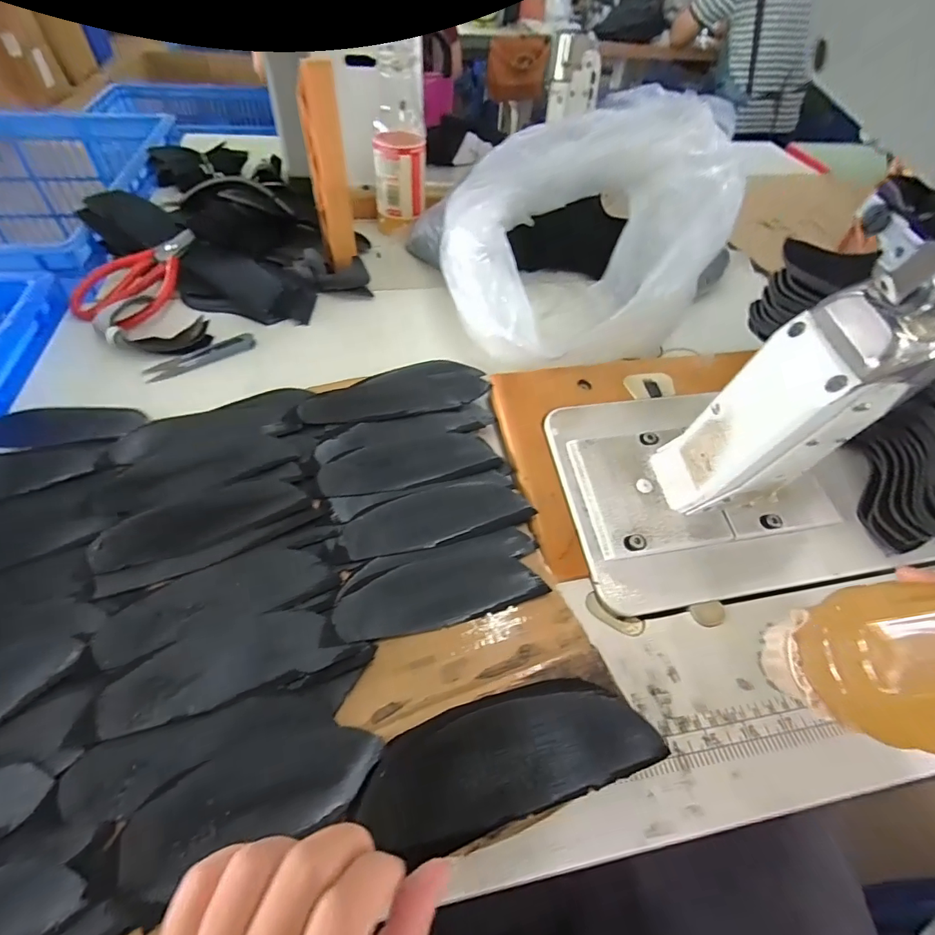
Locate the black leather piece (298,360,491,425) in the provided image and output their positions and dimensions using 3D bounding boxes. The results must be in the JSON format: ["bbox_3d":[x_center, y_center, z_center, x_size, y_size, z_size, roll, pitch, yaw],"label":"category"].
[{"bbox_3d":[-0.067,-0.072,0.426,0.166,0.010,0.073,-10,53,-12],"label":"black leather piece"}]

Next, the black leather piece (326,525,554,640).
[{"bbox_3d":[-0.017,0.079,0.316,0.138,0.006,0.055,-12,54,-13],"label":"black leather piece"}]

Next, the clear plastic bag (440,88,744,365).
[{"bbox_3d":[0.121,-0.238,0.467,0.278,0.152,0.214,-28,59,-24],"label":"clear plastic bag"}]

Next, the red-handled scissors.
[{"bbox_3d":[-0.361,-0.199,0.490,0.103,0.034,0.149,7,52,1],"label":"red-handled scissors"}]

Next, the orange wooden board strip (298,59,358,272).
[{"bbox_3d":[-0.144,-0.301,0.489,0.036,0.190,0.028,-15,54,-15],"label":"orange wooden board strip"}]

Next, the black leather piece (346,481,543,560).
[{"bbox_3d":[-0.021,0.036,0.345,0.139,0.011,0.047,-8,53,-10],"label":"black leather piece"}]

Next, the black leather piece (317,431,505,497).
[{"bbox_3d":[-0.046,-0.005,0.376,0.138,0.006,0.049,-11,53,-13],"label":"black leather piece"}]

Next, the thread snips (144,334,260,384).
[{"bbox_3d":[-0.258,-0.110,0.451,0.100,0.008,0.026,-31,60,-25],"label":"thread snips"}]

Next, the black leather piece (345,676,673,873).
[{"bbox_3d":[0.021,0.139,0.229,0.139,0.016,0.053,-13,54,-14],"label":"black leather piece"}]

